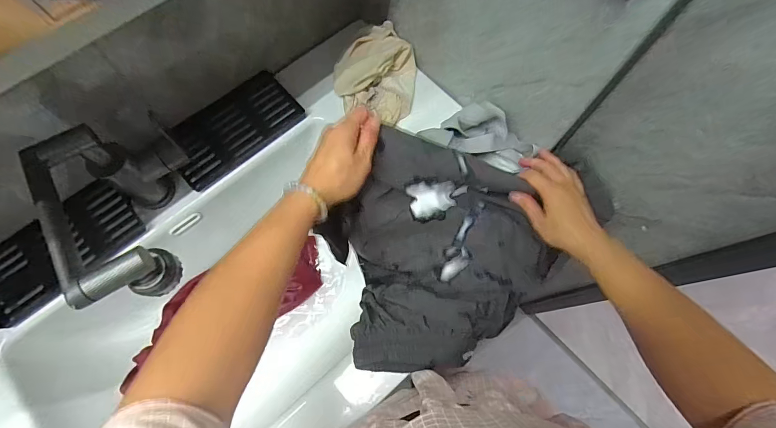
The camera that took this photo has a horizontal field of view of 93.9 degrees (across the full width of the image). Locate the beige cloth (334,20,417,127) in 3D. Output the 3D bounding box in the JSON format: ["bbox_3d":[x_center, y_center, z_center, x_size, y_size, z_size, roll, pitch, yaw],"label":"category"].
[{"bbox_3d":[-0.022,-0.228,0.587,0.133,0.045,0.158,6,70,2],"label":"beige cloth"}]

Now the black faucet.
[{"bbox_3d":[-0.298,0.011,0.431,0.111,0.166,0.208,-16,71,-5],"label":"black faucet"}]

